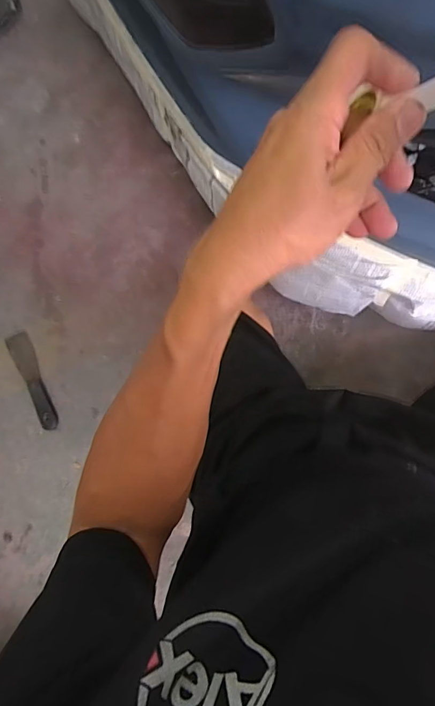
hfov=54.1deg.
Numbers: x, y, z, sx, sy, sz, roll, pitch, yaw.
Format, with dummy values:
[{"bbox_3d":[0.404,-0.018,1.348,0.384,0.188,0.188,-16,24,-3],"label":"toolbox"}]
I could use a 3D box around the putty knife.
[{"bbox_3d":[-0.361,0.052,0.824,0.050,0.024,0.200,-26,86,5],"label":"putty knife"}]

